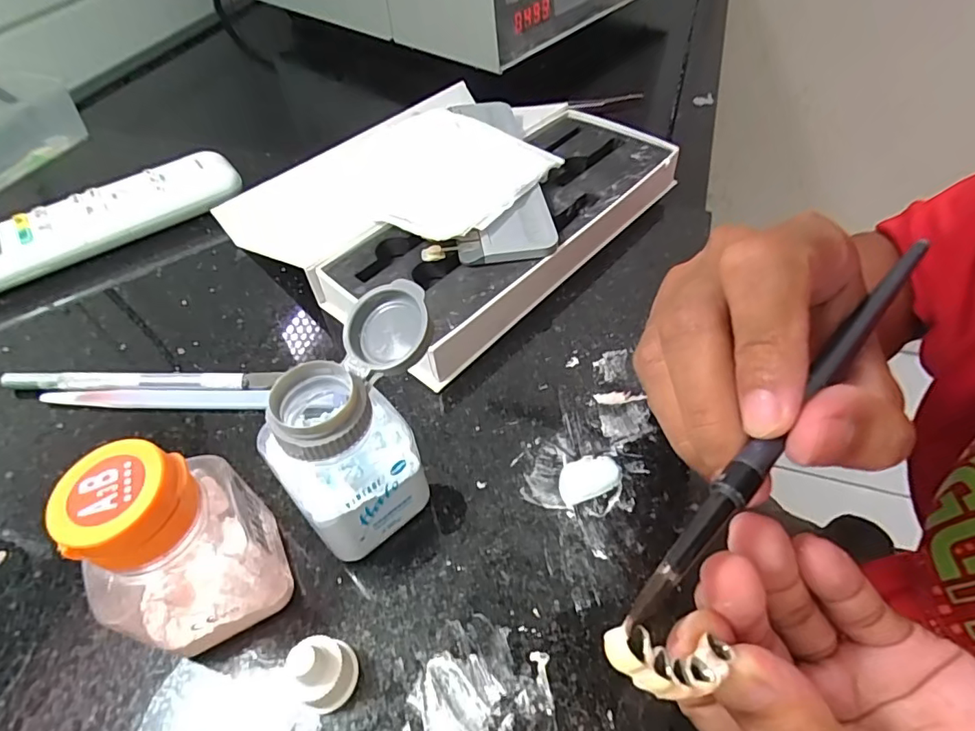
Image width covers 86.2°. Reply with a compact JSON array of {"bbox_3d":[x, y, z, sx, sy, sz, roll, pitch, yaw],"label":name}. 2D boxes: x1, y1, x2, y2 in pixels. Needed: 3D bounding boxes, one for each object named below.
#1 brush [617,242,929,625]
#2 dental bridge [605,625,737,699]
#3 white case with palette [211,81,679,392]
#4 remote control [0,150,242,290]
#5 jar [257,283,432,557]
[{"bbox_3d":[0.086,0.009,0.141,0.156,0.005,0.007,-39,58,-24],"label":"brush"},{"bbox_3d":[0.041,0.065,0.113,0.034,0.007,0.012,18,45,-24],"label":"dental bridge"},{"bbox_3d":[-0.012,-0.101,0.304,0.174,0.040,0.217,33,59,26],"label":"white case with palette"},{"bbox_3d":[-0.236,-0.081,0.309,0.174,0.026,0.043,-27,54,-18],"label":"remote control"},{"bbox_3d":[-0.039,0.023,0.178,0.034,0.076,0.067,24,55,21],"label":"jar"}]

